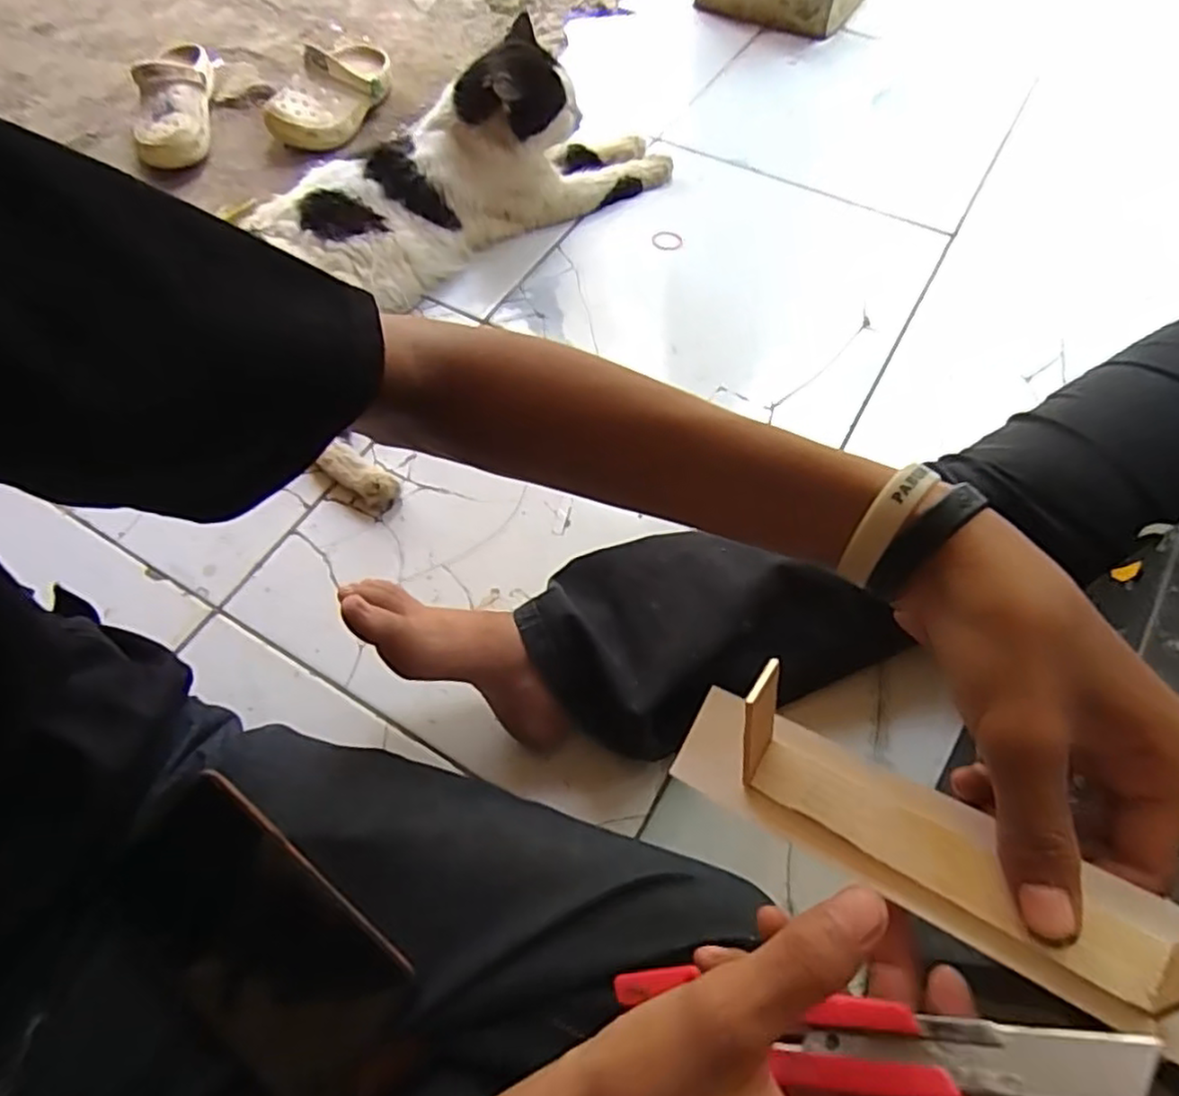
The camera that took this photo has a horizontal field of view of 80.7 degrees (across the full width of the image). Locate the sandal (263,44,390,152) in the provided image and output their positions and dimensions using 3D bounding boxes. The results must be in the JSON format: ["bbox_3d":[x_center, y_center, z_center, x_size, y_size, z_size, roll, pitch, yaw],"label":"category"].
[{"bbox_3d":[-0.390,-0.708,1.066,0.110,0.075,0.243,24,64,14],"label":"sandal"}]

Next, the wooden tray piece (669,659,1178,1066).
[{"bbox_3d":[0.123,0.102,0.244,0.196,0.039,0.049,23,63,29],"label":"wooden tray piece"}]

